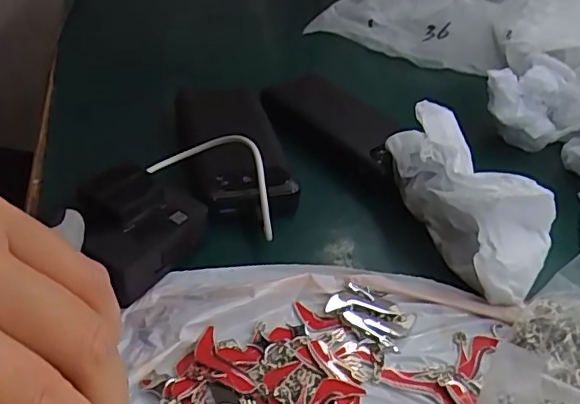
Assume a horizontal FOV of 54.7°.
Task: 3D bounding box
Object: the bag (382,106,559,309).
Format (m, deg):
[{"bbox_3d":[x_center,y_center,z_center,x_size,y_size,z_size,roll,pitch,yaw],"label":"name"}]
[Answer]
[{"bbox_3d":[0.125,-0.004,0.388,0.067,0.073,0.145,-9,42,-19],"label":"bag"}]

